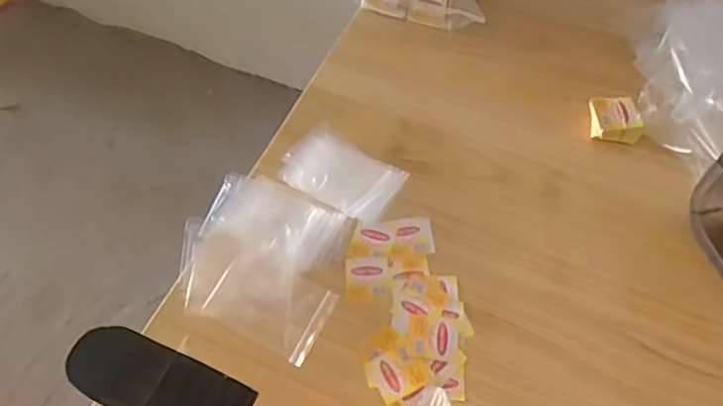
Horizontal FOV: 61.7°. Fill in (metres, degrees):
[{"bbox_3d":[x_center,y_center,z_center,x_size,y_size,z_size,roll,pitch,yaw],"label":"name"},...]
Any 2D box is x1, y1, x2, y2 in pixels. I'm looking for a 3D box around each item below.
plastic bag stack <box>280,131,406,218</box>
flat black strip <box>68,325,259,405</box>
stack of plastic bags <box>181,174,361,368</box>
[{"bbox_3d":[-0.018,-0.028,0.598,0.108,0.024,0.070,32,64,20],"label":"plastic bag stack"},{"bbox_3d":[-0.171,0.152,0.506,0.163,0.010,0.062,21,61,14],"label":"flat black strip"},{"bbox_3d":[-0.085,0.047,0.558,0.149,0.026,0.146,22,61,15],"label":"stack of plastic bags"}]

